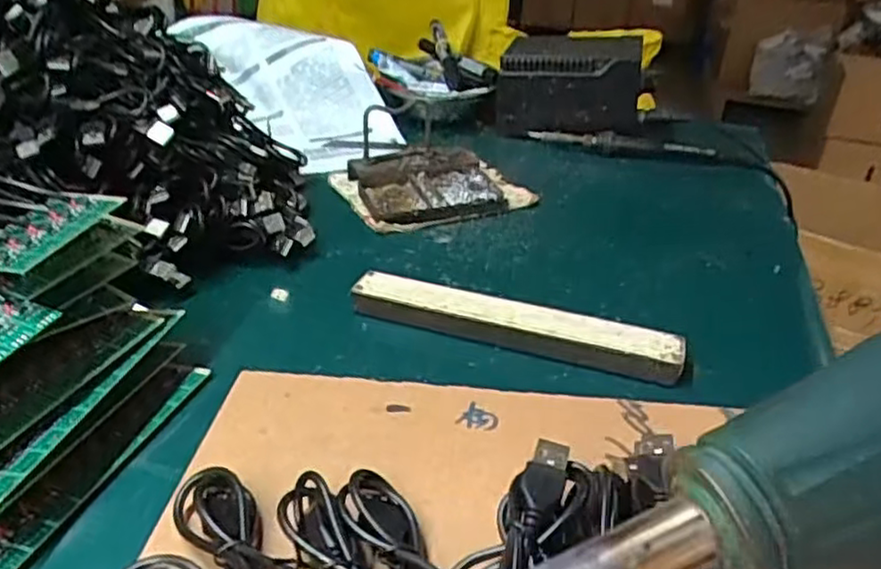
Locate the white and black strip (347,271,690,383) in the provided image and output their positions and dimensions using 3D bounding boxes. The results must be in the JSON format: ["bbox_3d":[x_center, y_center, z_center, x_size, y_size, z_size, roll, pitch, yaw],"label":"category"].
[{"bbox_3d":[0.042,0.024,0.418,0.195,0.022,0.025,12,31,16],"label":"white and black strip"}]

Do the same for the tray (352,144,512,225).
[{"bbox_3d":[-0.011,-0.083,0.587,0.114,0.030,0.102,-7,31,-16],"label":"tray"}]

